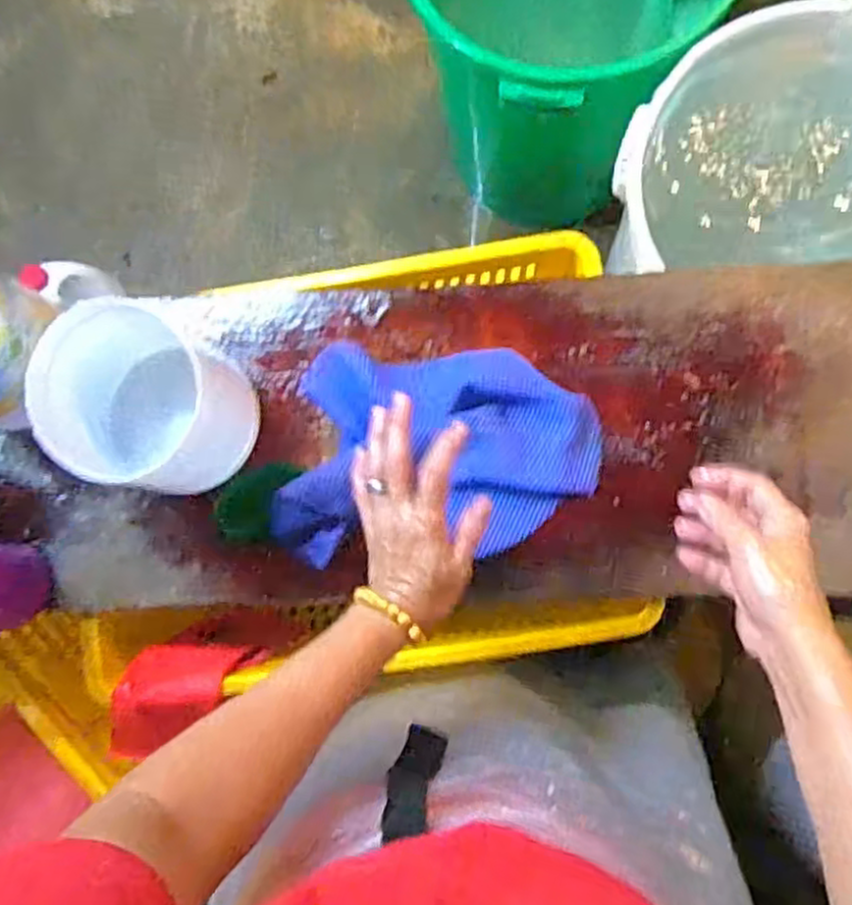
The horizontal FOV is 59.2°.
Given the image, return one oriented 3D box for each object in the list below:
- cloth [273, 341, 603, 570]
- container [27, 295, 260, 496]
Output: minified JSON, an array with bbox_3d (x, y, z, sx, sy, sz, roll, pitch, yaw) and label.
[{"bbox_3d":[0.016,0.003,0.719,0.293,0.078,0.203,3,93,9],"label":"cloth"},{"bbox_3d":[-0.250,-0.046,0.696,0.141,0.155,0.156,18,95,8],"label":"container"}]

